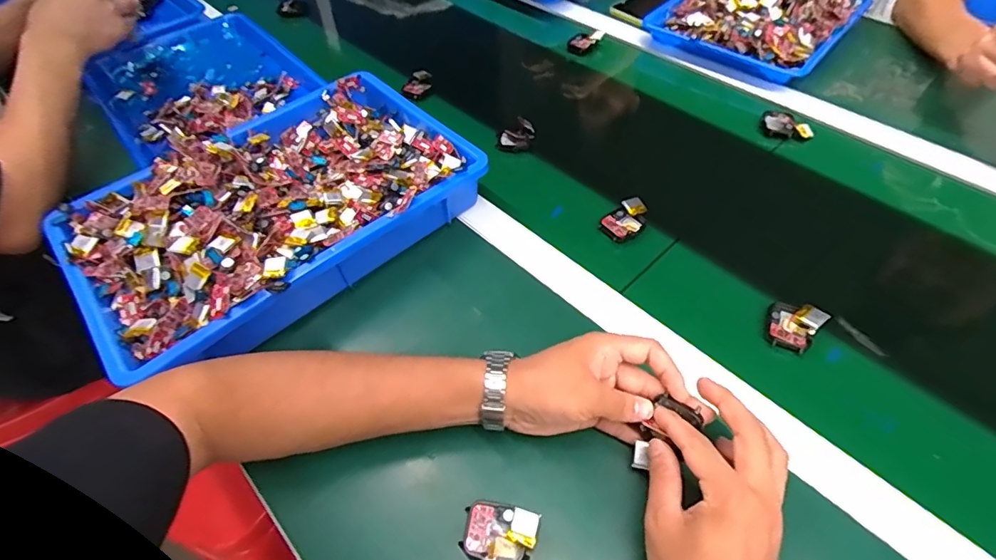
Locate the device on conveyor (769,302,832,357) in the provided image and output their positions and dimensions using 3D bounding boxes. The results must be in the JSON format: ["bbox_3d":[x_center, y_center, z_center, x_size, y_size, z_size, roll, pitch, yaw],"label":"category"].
[{"bbox_3d":[0.265,0.041,0.441,0.042,0.020,0.048,33,61,24],"label":"device on conveyor"}]

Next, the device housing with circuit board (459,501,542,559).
[{"bbox_3d":[0.001,0.177,0.339,0.050,0.016,0.036,9,54,9],"label":"device housing with circuit board"}]

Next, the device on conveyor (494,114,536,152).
[{"bbox_3d":[0.024,-0.188,0.625,0.047,0.016,0.054,7,54,8],"label":"device on conveyor"}]

